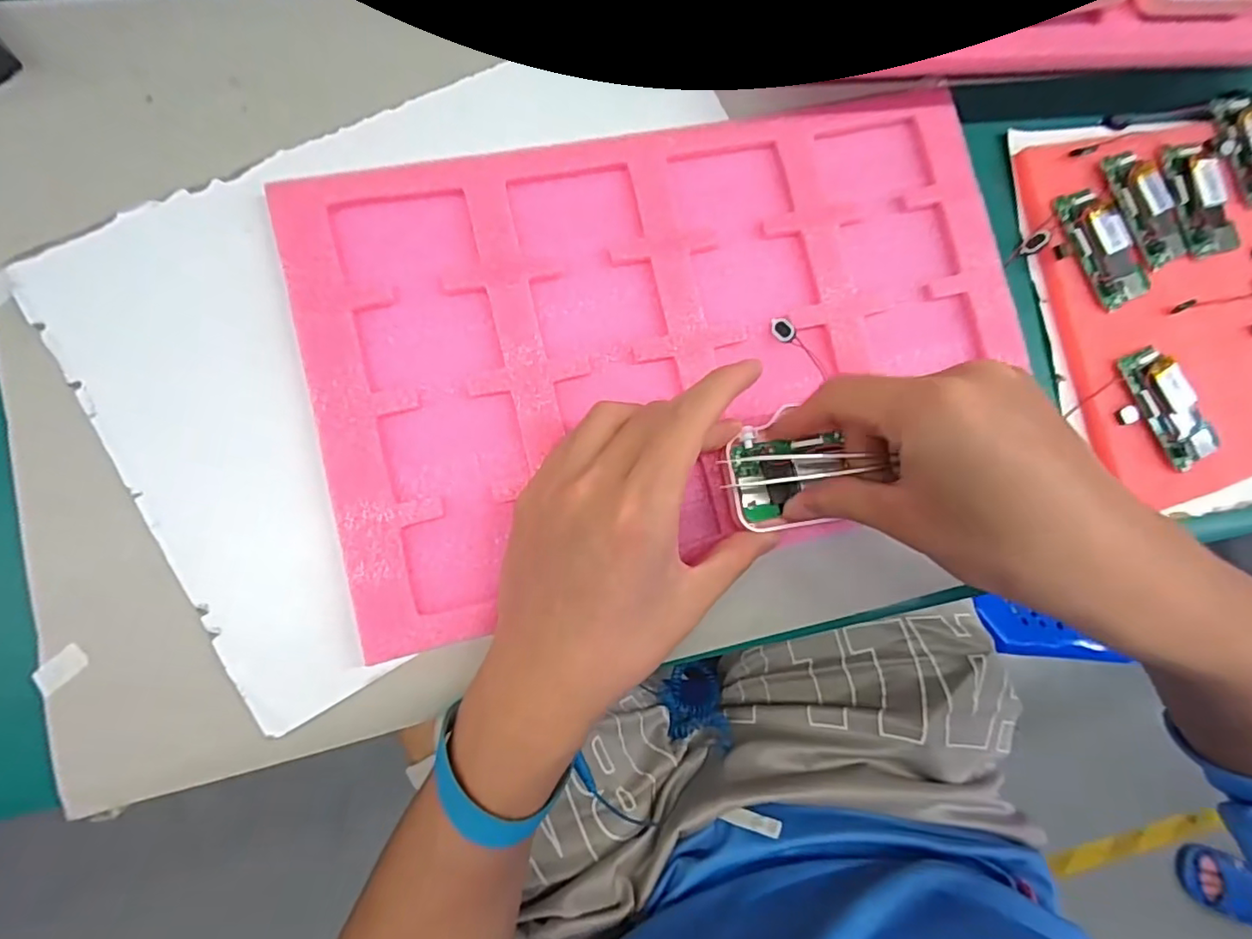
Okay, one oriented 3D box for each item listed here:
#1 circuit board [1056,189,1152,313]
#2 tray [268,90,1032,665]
[{"bbox_3d":[0.281,-0.132,0.340,0.035,0.007,0.071,-30,90,-9],"label":"circuit board"},{"bbox_3d":[0.031,-0.070,0.297,0.361,0.013,0.220,-15,87,-9],"label":"tray"}]

